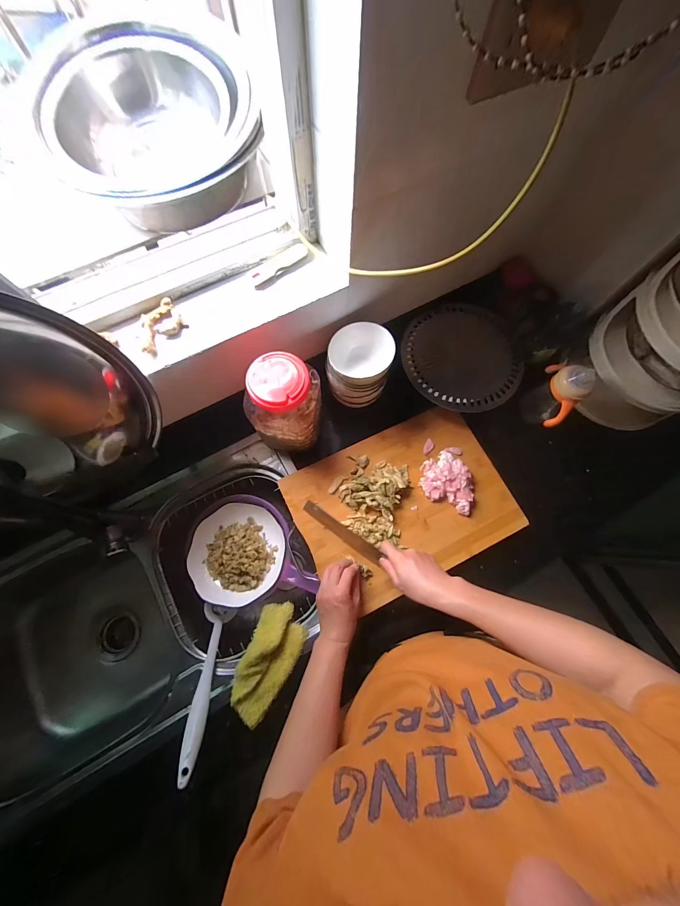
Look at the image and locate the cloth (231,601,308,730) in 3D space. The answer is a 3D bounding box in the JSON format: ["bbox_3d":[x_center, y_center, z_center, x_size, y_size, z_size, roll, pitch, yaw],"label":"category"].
[{"bbox_3d":[-0.120,0.356,0.542,0.088,0.059,0.172,18,75,4],"label":"cloth"}]

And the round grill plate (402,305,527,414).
[{"bbox_3d":[0.248,-0.195,0.642,0.223,0.015,0.232,0,75,-1],"label":"round grill plate"}]

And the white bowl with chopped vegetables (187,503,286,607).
[{"bbox_3d":[-0.201,0.193,0.619,0.175,0.046,0.182,0,75,-1],"label":"white bowl with chopped vegetables"}]

